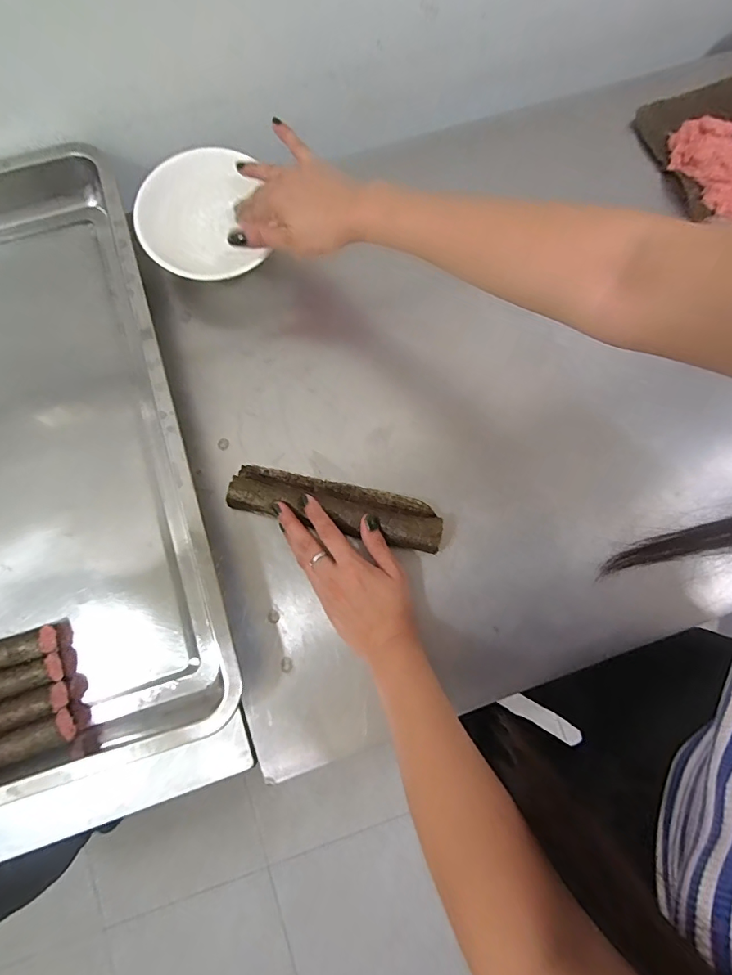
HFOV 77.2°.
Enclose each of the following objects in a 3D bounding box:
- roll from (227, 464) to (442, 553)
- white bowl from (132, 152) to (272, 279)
[{"bbox_3d":[-0.028,0.016,0.444,0.202,0.030,0.050,13,80,2],"label":"roll"},{"bbox_3d":[-0.165,-0.269,0.467,0.114,0.074,0.135,-5,79,-1],"label":"white bowl"}]

